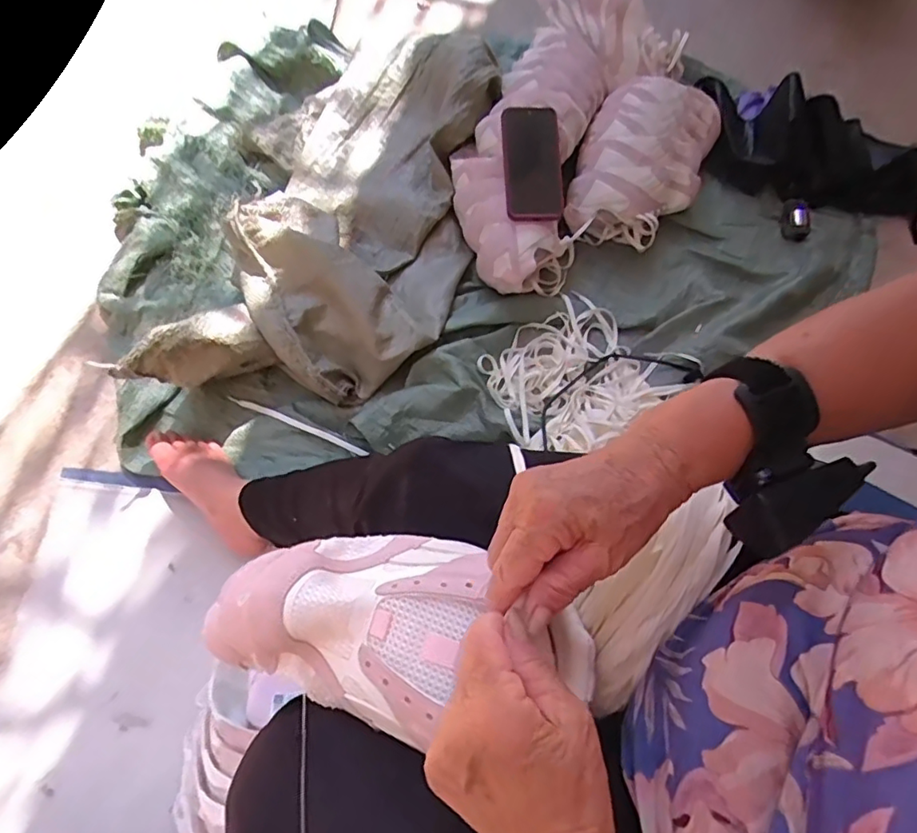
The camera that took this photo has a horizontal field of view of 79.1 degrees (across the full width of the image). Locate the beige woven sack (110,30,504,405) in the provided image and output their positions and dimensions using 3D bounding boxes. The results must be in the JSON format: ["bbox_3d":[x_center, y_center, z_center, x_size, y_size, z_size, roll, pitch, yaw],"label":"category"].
[{"bbox_3d":[-0.168,-0.310,0.845,0.362,0.142,0.676,11,67,2],"label":"beige woven sack"}]

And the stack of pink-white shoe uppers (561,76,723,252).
[{"bbox_3d":[0.309,-0.428,0.942,0.197,0.113,0.352,24,68,7],"label":"stack of pink-white shoe uppers"}]

